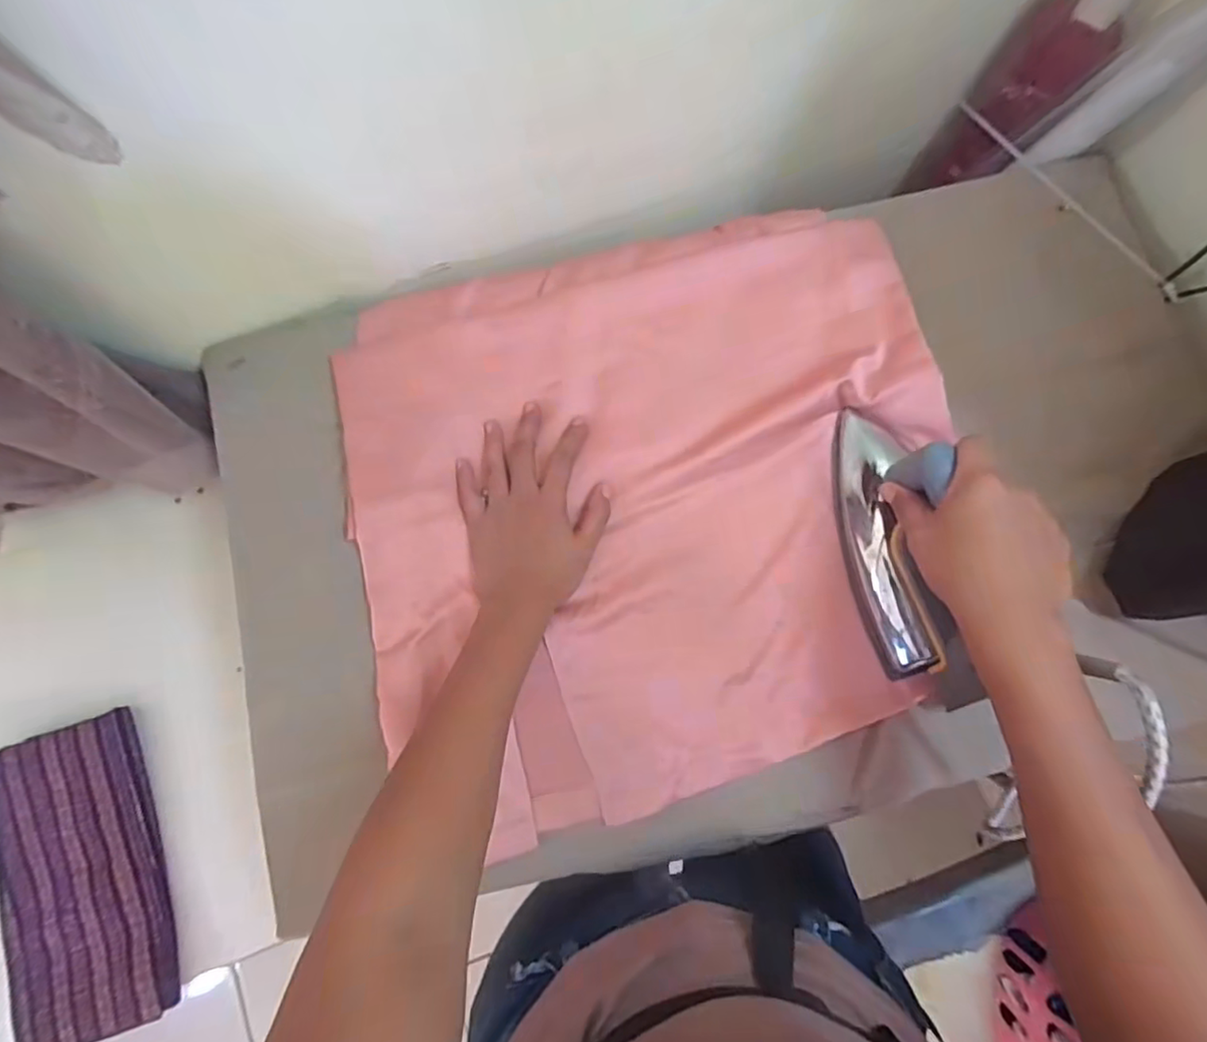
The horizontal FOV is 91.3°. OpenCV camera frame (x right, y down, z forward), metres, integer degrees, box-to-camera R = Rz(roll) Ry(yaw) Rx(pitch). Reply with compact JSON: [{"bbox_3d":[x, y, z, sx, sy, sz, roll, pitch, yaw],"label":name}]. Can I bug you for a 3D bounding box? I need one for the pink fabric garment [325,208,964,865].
[{"bbox_3d":[0.038,-0.021,0.467,0.461,0.028,0.434,-15,80,-1],"label":"pink fabric garment"}]

